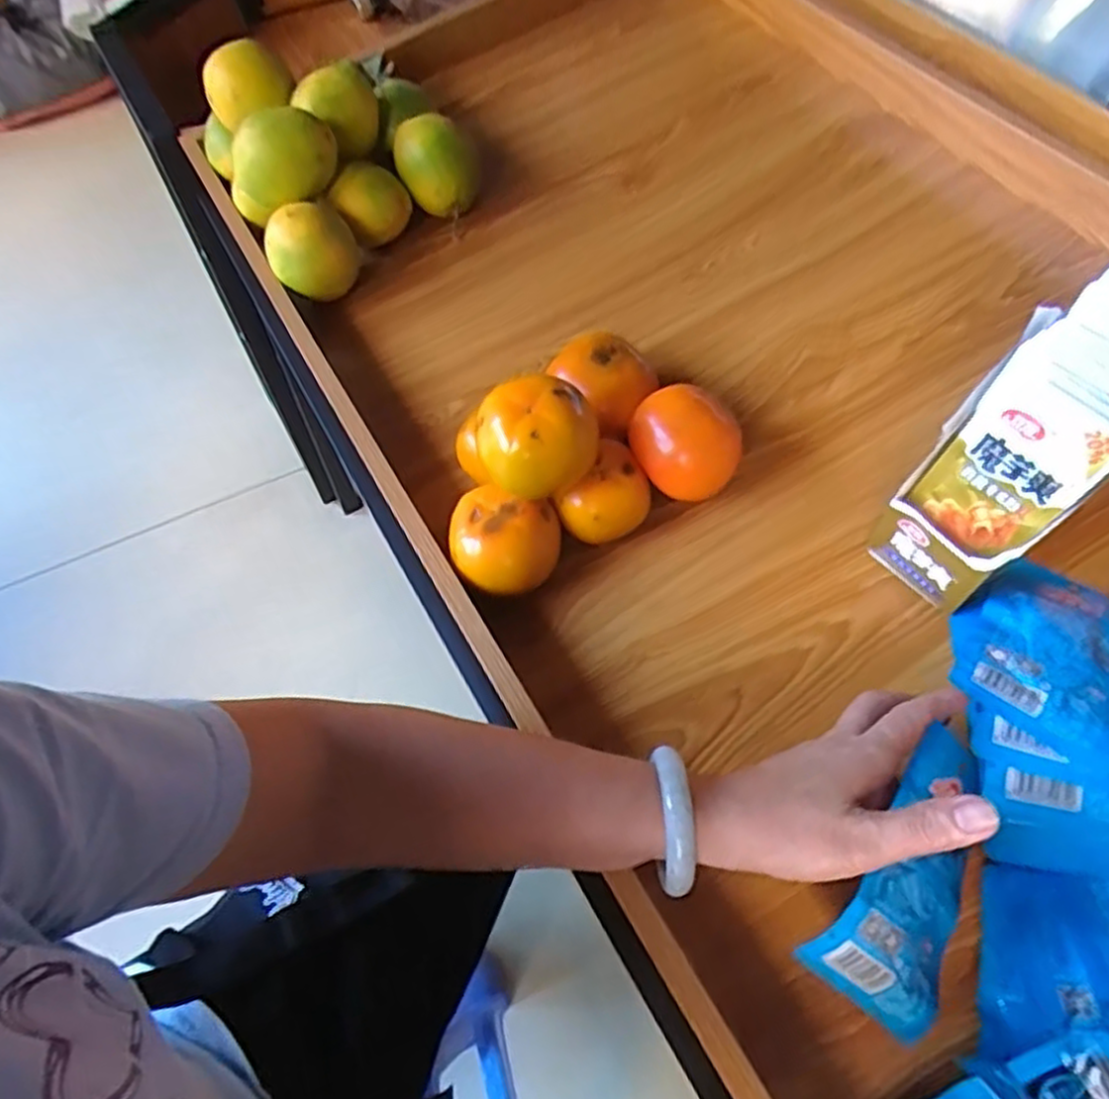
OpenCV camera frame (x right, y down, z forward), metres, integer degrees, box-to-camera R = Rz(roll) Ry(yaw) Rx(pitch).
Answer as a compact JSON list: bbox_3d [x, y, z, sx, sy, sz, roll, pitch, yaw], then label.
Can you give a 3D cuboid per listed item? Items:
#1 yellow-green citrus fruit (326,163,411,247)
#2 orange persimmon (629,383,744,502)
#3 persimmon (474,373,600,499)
[{"bbox_3d":[-0.184,-0.345,0.718,0.076,0.074,0.060,-18,60,-11],"label":"yellow-green citrus fruit"},{"bbox_3d":[0.094,-0.075,0.518,0.073,0.070,0.066,36,65,20],"label":"orange persimmon"},{"bbox_3d":[-0.012,-0.083,0.499,0.083,0.057,0.069,1,58,1],"label":"persimmon"}]

